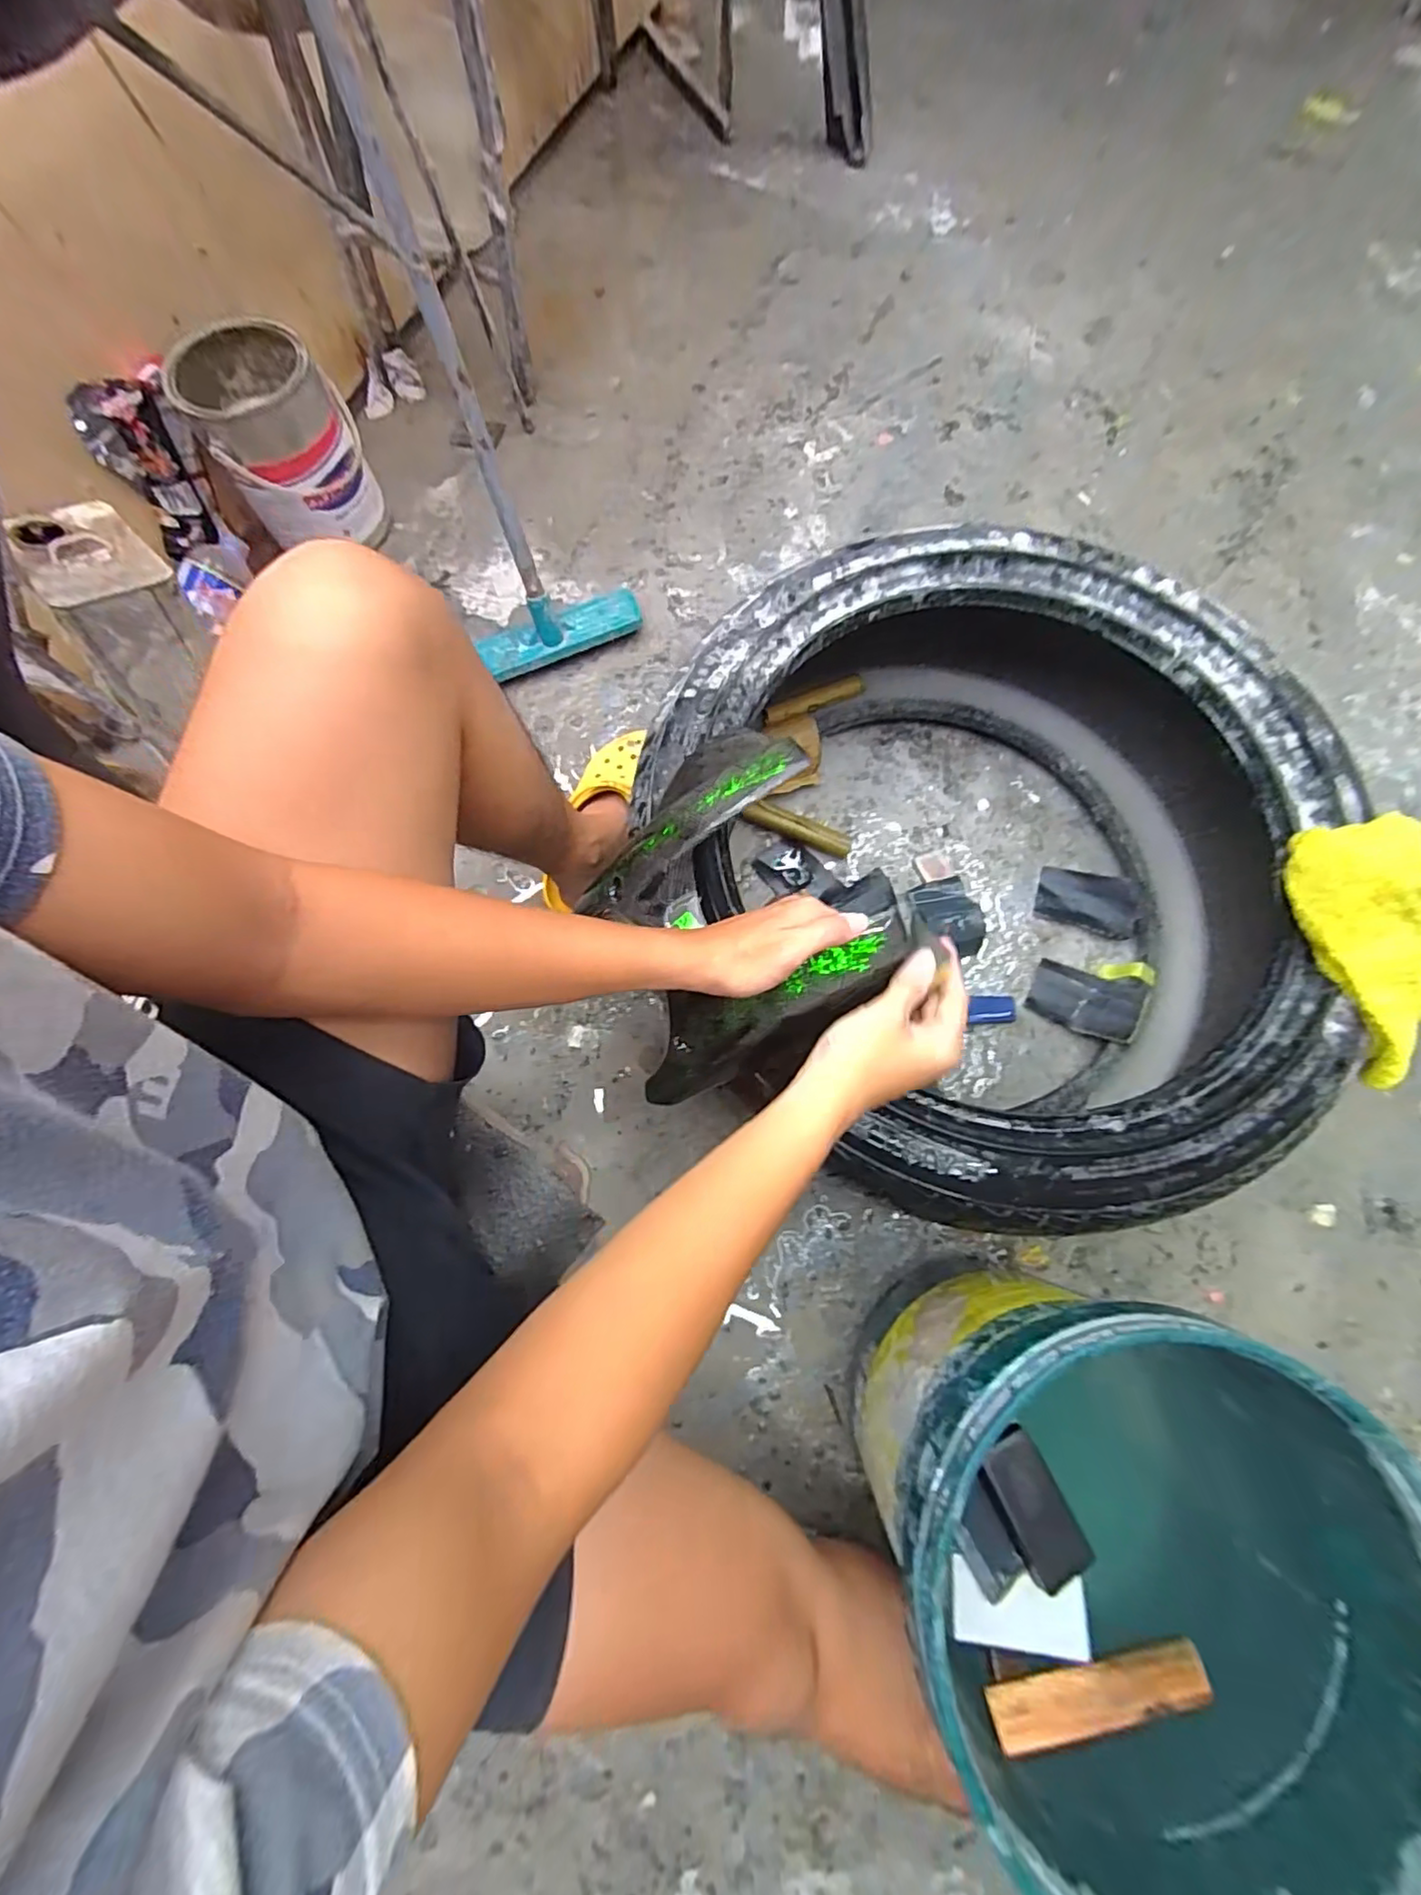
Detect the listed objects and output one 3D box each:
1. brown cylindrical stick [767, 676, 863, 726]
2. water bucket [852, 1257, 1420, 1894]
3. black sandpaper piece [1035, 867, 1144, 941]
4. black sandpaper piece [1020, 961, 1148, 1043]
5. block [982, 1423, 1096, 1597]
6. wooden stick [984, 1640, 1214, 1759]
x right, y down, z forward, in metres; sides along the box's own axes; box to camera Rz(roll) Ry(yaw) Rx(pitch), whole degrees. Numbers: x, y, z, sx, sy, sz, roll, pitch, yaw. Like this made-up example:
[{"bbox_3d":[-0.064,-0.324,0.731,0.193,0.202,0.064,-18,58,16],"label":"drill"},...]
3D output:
[{"bbox_3d":[0.135,-0.320,0.821,0.140,0.018,0.021,-22,77,-7],"label":"brown cylindrical stick"},{"bbox_3d":[0.273,0.411,0.482,0.296,0.295,0.297,0,75,-1],"label":"water bucket"},{"bbox_3d":[0.469,-0.060,0.782,0.114,0.037,0.071,19,75,4],"label":"black sandpaper piece"},{"bbox_3d":[0.443,0.060,0.748,0.115,0.011,0.076,20,75,31],"label":"black sandpaper piece"},{"bbox_3d":[0.212,0.367,0.415,0.040,0.019,0.087,-25,77,-8],"label":"block"},{"bbox_3d":[0.242,0.468,0.392,0.136,0.014,0.031,-9,76,-4],"label":"wooden stick"}]

